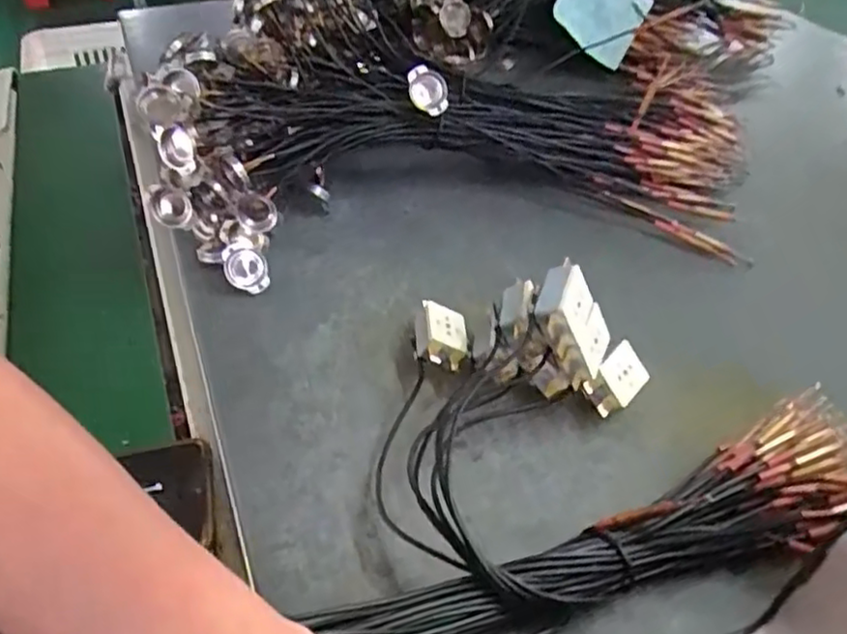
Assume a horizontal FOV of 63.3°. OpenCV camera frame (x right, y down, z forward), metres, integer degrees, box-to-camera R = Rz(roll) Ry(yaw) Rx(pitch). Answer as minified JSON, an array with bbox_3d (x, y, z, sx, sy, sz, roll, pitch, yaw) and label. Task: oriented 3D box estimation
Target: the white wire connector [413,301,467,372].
[{"bbox_3d":[0.010,0.012,0.422,0.029,0.016,0.045,20,43,-19],"label":"white wire connector"}]

